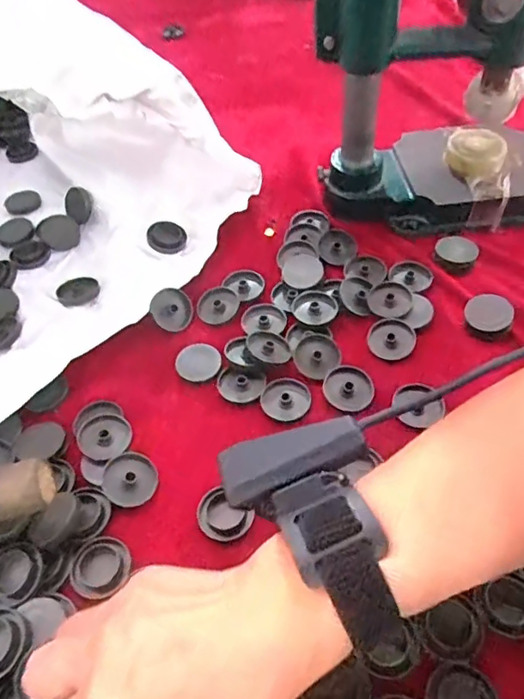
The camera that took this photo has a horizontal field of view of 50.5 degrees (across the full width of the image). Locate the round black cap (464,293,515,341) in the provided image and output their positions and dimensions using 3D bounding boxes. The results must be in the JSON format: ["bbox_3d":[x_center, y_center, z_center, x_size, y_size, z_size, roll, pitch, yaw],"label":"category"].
[{"bbox_3d":[0.164,-0.024,0.402,0.032,0.010,0.036,18,55,19],"label":"round black cap"}]

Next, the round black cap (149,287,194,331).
[{"bbox_3d":[-0.069,-0.031,0.423,0.033,0.006,0.033,5,67,-12],"label":"round black cap"}]

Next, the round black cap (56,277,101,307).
[{"bbox_3d":[-0.147,-0.047,0.444,0.033,0.005,0.033,-2,51,3],"label":"round black cap"}]

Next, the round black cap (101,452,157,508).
[{"bbox_3d":[-0.081,0.080,0.341,0.032,0.006,0.032,6,58,-9],"label":"round black cap"}]

